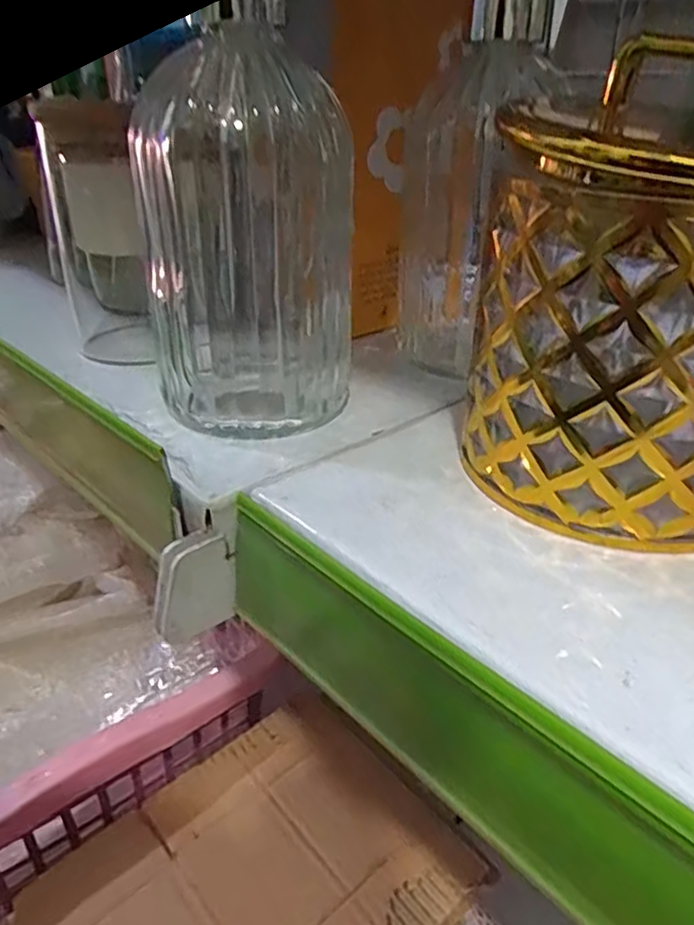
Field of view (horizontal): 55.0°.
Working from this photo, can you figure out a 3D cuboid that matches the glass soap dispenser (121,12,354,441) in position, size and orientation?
[{"bbox_3d":[-0.034,-0.081,0.248,0.070,0.125,0.074,-1,31,-1],"label":"glass soap dispenser"}]

